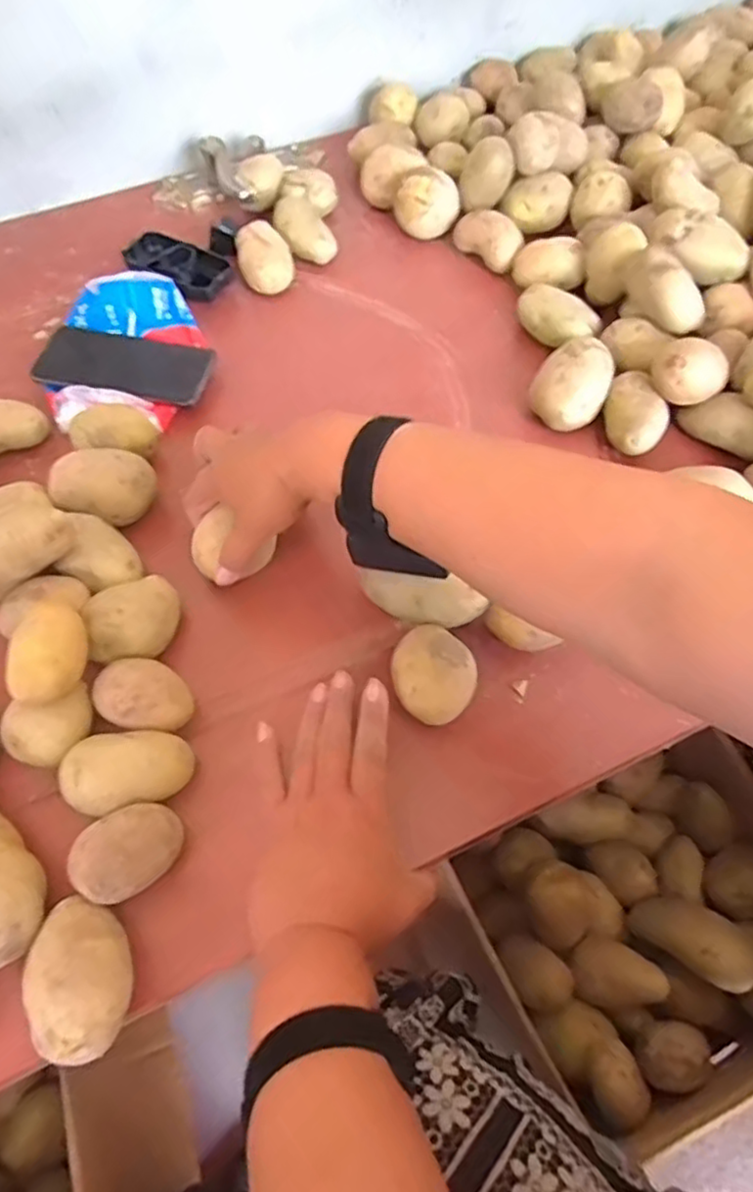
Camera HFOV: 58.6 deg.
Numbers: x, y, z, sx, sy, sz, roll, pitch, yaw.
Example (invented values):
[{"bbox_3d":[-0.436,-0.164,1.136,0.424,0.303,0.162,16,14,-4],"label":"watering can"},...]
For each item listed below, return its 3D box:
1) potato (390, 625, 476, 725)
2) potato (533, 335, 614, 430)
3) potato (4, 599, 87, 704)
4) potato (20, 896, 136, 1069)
[{"bbox_3d":[0.038,0.054,0.455,0.054,0.049,0.059,0,61,0],"label":"potato"},{"bbox_3d":[0.165,-0.177,0.571,0.060,0.049,0.071,22,63,12],"label":"potato"},{"bbox_3d":[-0.205,0.036,0.424,0.037,0.042,0.063,1,61,1],"label":"potato"},{"bbox_3d":[-0.165,0.211,0.372,0.052,0.037,0.079,-22,63,-12],"label":"potato"}]

